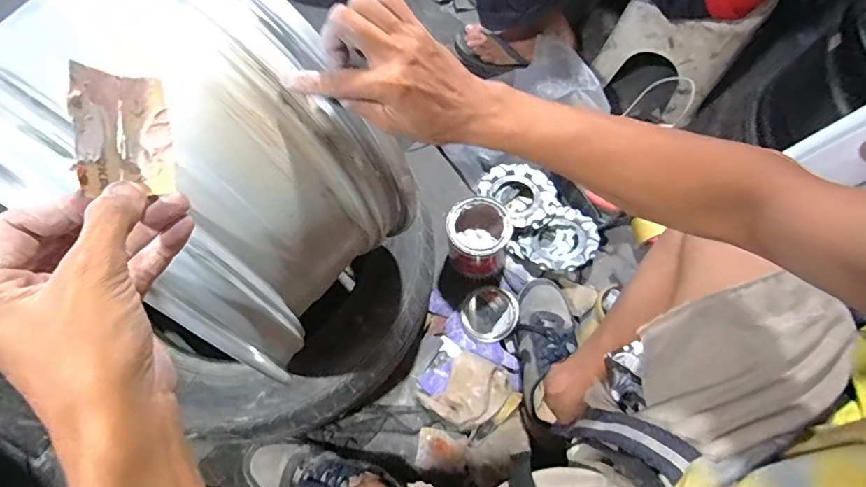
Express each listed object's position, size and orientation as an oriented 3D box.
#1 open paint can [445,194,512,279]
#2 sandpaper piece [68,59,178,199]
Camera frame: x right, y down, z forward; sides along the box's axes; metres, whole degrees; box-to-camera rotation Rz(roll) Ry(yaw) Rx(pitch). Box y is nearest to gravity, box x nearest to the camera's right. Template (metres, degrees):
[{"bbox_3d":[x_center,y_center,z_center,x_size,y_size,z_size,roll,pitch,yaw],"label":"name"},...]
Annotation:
[{"bbox_3d":[0.078,-0.010,0.803,0.107,0.112,0.107,1,67,-2],"label":"open paint can"},{"bbox_3d":[-0.165,-0.061,0.251,0.025,0.040,0.062,-2,94,10],"label":"sandpaper piece"}]

